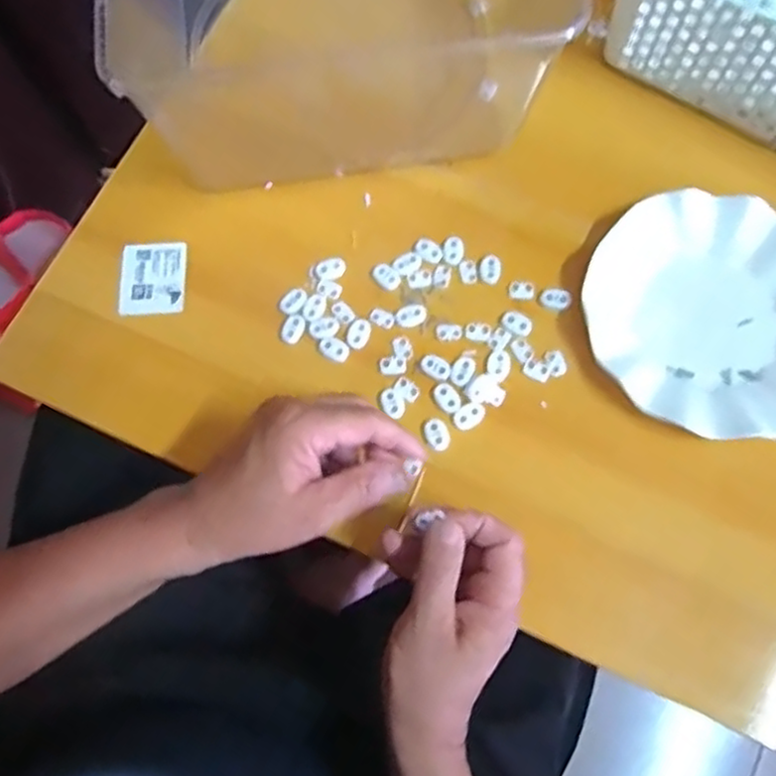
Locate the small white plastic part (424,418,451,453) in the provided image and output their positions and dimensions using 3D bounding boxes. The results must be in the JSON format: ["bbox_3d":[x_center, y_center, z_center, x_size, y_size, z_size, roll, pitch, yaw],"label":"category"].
[{"bbox_3d":[0.035,0.033,0.493,0.017,0.005,0.023,-28,74,-8],"label":"small white plastic part"}]

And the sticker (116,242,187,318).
[{"bbox_3d":[-0.180,-0.084,0.538,0.048,0.004,0.059,-2,72,-3],"label":"sticker"}]

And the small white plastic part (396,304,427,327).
[{"bbox_3d":[0.017,-0.054,0.521,0.023,0.004,0.017,-14,72,-4],"label":"small white plastic part"}]

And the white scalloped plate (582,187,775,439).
[{"bbox_3d":[0.235,-0.054,0.507,0.178,0.022,0.179,0,72,0],"label":"white scalloped plate"}]

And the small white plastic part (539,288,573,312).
[{"bbox_3d":[0.125,-0.067,0.522,0.022,0.004,0.019,11,72,4],"label":"small white plastic part"}]

